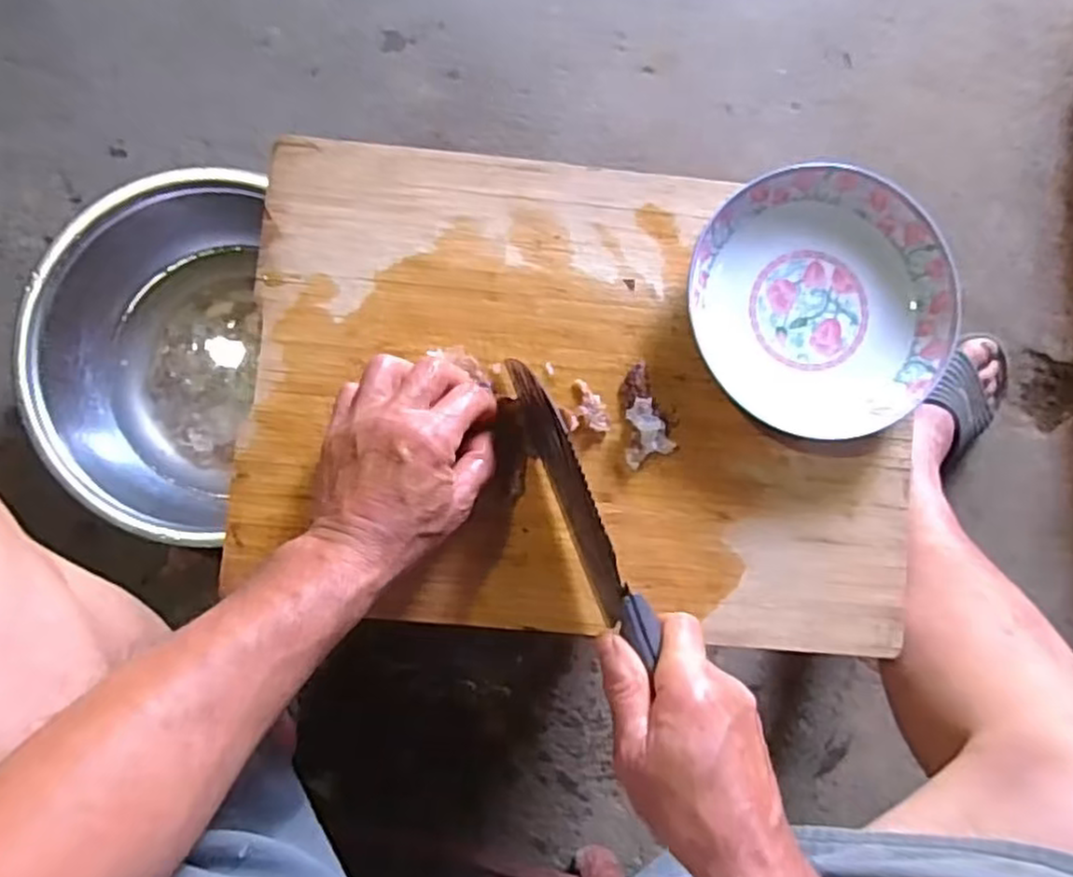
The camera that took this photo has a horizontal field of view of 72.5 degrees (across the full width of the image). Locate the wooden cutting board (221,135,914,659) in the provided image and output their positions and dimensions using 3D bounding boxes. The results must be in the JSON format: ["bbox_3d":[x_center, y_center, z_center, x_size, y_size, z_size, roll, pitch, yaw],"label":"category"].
[{"bbox_3d":[0.033,-0.029,0.487,0.436,0.031,0.307,5,86,-7],"label":"wooden cutting board"}]

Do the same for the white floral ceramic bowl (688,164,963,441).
[{"bbox_3d":[0.186,-0.089,0.480,0.164,0.030,0.171,-15,88,-8],"label":"white floral ceramic bowl"}]

